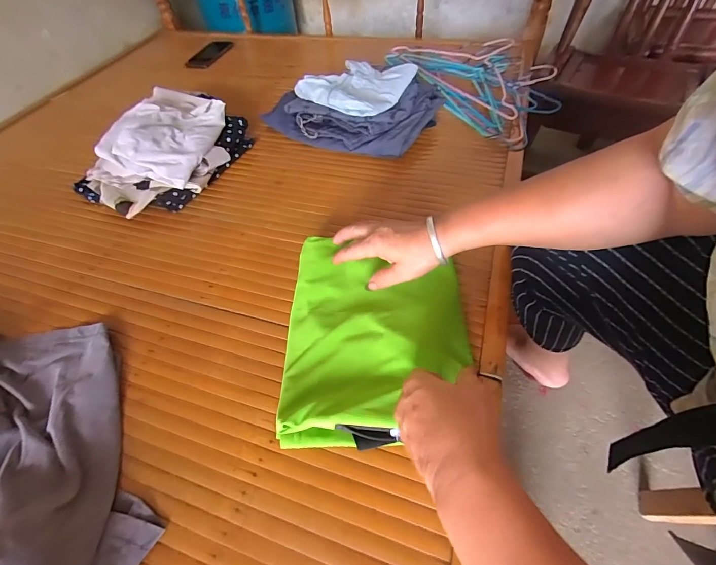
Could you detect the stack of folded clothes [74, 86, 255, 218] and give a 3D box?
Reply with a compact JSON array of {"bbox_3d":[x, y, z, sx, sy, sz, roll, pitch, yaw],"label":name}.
[{"bbox_3d":[-0.341,-0.241,0.618,0.201,0.101,0.284,24,59,21],"label":"stack of folded clothes"}]

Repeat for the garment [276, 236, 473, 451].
[{"bbox_3d":[0.022,0.050,0.398,0.200,0.035,0.246,0,54,5],"label":"garment"}]

